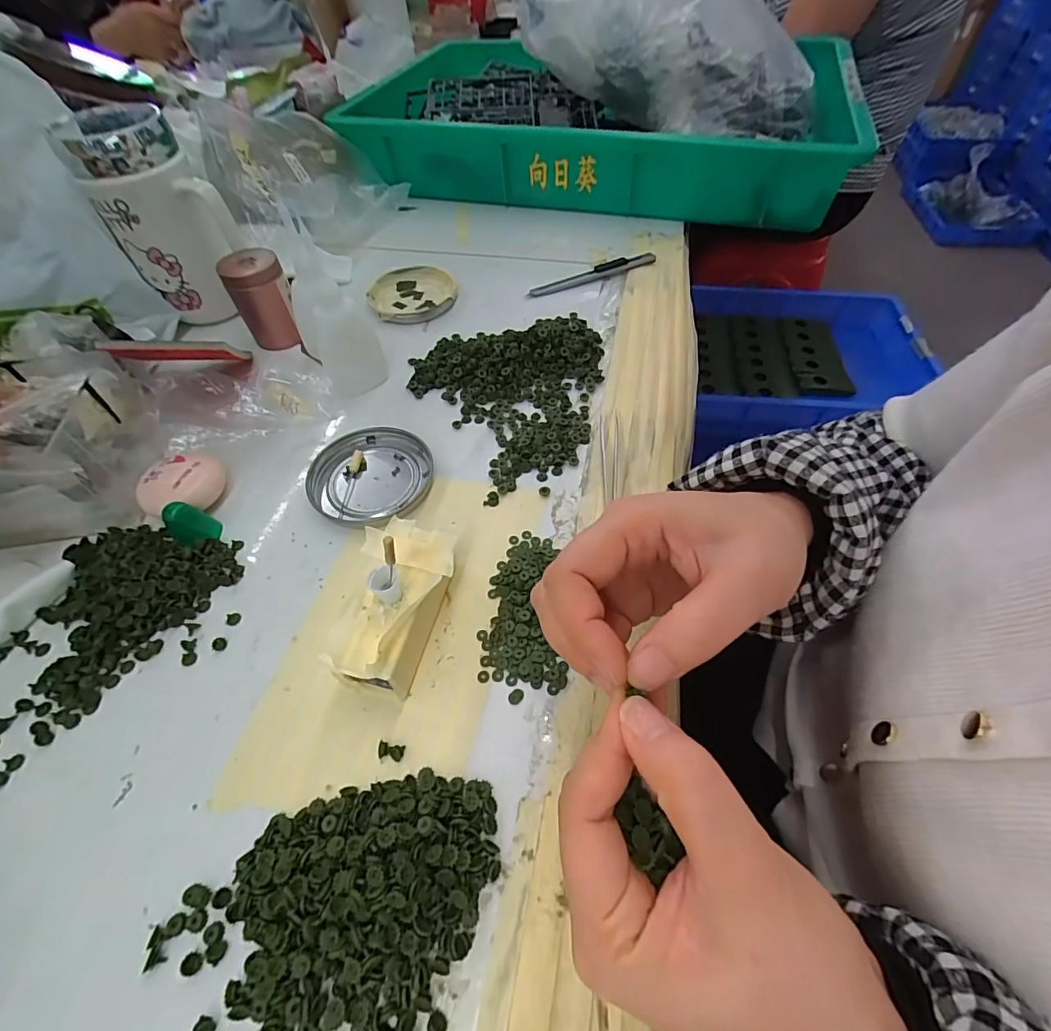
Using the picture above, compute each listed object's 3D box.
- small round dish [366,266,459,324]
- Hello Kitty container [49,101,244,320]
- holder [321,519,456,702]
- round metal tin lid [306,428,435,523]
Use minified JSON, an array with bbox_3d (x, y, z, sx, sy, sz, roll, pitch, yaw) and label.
[{"bbox_3d":[-0.105,-0.205,0.441,0.077,0.012,0.079,-1,55,1],"label":"small round dish"},{"bbox_3d":[-0.285,-0.233,0.379,0.077,0.130,0.087,-38,62,-22],"label":"Hello Kitty container"},{"bbox_3d":[-0.064,0.047,0.244,0.047,0.036,0.085,9,55,8],"label":"holder"},{"bbox_3d":[-0.101,-0.029,0.314,0.073,0.010,0.073,-1,55,1],"label":"round metal tin lid"}]

